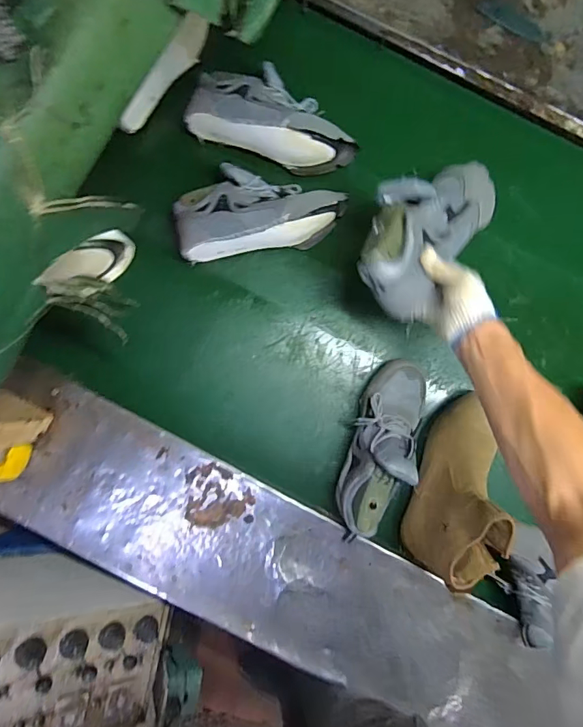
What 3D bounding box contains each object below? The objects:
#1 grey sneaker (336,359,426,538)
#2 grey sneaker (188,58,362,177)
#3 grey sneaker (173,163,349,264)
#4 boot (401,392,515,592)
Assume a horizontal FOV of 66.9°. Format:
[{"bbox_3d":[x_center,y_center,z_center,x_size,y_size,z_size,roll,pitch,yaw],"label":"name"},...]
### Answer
[{"bbox_3d":[0.144,0.125,0.684,0.093,0.105,0.268,20,73,0],"label":"grey sneaker"},{"bbox_3d":[-0.022,-0.414,0.731,0.276,0.089,0.127,18,86,0],"label":"grey sneaker"},{"bbox_3d":[-0.051,-0.255,0.727,0.275,0.093,0.126,-11,87,-2],"label":"grey sneaker"},{"bbox_3d":[0.263,0.185,0.677,0.104,0.141,0.276,14,86,0],"label":"boot"}]

